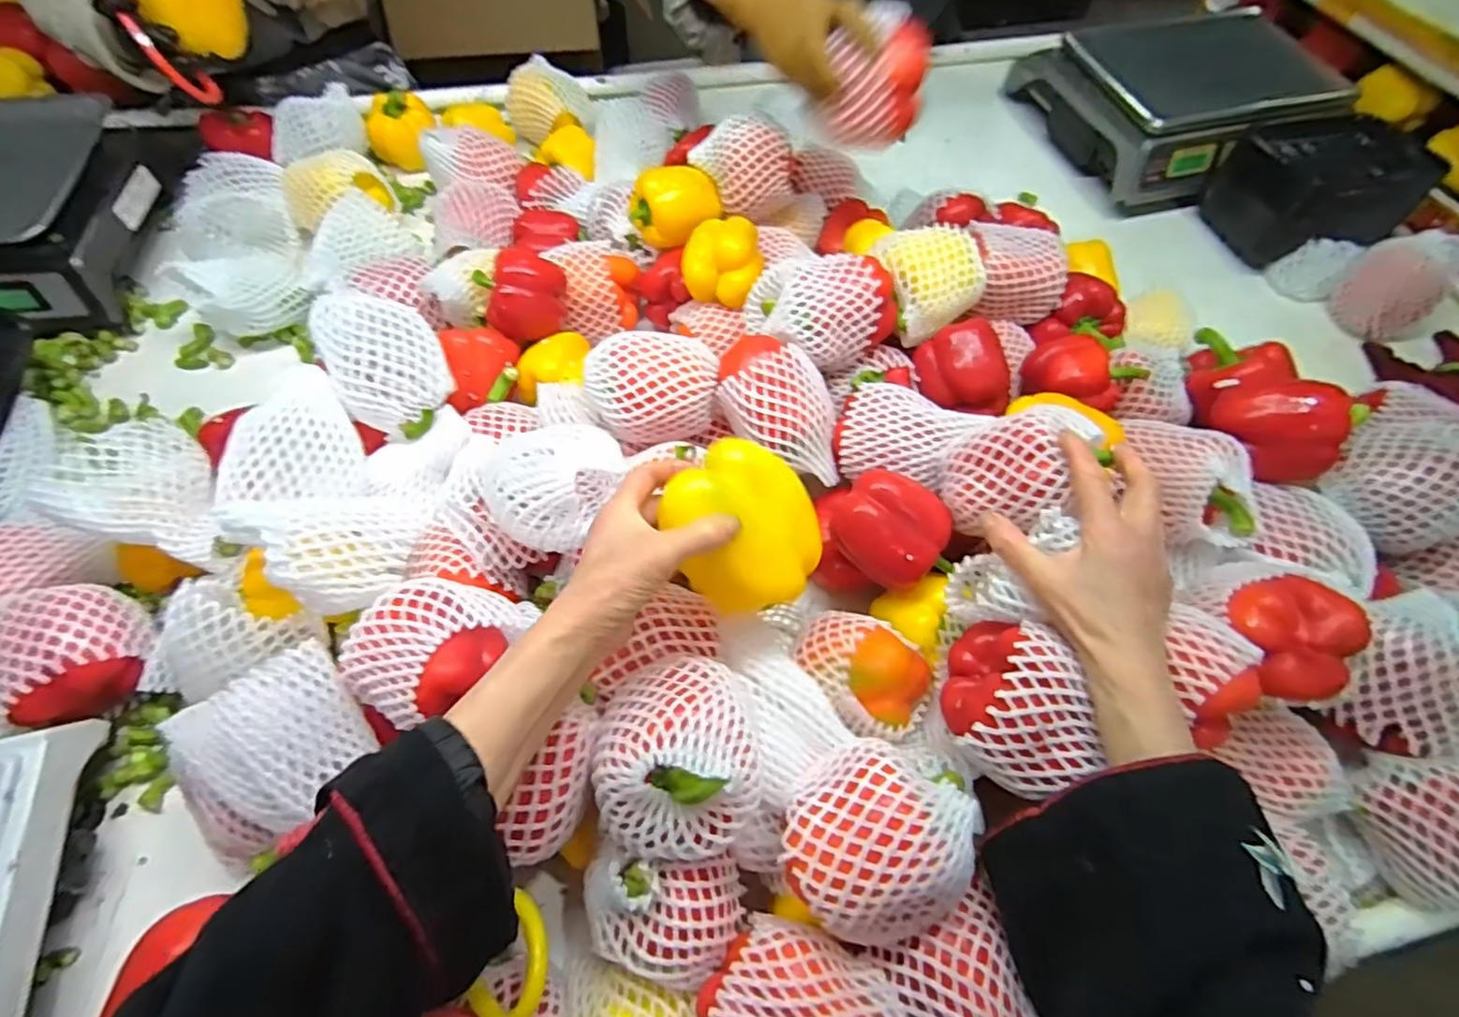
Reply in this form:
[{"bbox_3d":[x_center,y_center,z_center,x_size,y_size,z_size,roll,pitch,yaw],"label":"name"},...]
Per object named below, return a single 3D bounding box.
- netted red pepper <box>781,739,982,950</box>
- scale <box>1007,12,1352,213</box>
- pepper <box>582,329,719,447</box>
[{"bbox_3d":[0.086,0.195,0.359,0.106,0.070,0.102,1,61,-1],"label":"netted red pepper"},{"bbox_3d":[0.620,-0.581,0.871,0.344,0.129,0.326,-21,64,-13],"label":"scale"},{"bbox_3d":[-0.066,-0.096,0.526,0.111,0.079,0.069,-1,61,-2],"label":"pepper"}]

